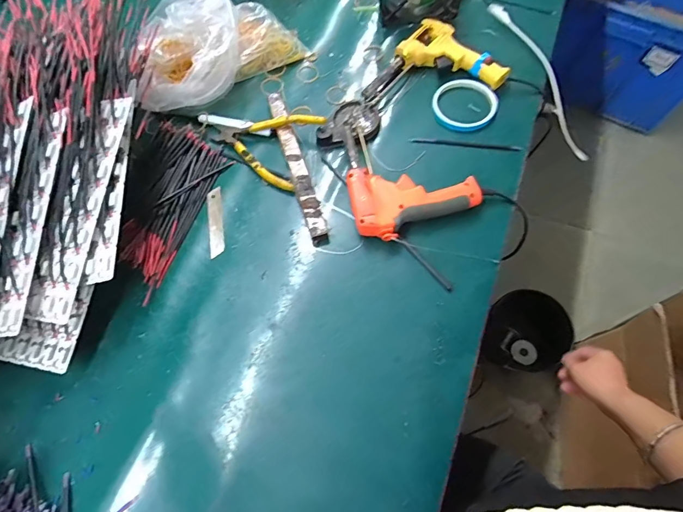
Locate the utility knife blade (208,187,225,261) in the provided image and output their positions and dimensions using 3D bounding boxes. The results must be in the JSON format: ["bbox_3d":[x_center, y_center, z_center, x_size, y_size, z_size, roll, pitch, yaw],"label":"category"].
[{"bbox_3d":[-0.159,-0.044,0.502,0.018,0.004,0.095,-10,67,-2],"label":"utility knife blade"}]

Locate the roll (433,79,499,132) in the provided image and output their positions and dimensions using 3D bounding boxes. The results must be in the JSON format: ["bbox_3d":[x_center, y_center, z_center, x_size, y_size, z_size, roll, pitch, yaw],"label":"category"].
[{"bbox_3d":[0.170,-0.209,0.551,0.087,0.016,0.083,-1,67,2],"label":"roll"}]

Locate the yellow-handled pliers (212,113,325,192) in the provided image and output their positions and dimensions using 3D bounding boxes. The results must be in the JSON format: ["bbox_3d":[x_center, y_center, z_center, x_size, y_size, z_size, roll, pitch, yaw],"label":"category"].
[{"bbox_3d":[-0.107,-0.154,0.528,0.143,0.029,0.101,20,69,10],"label":"yellow-handled pliers"}]

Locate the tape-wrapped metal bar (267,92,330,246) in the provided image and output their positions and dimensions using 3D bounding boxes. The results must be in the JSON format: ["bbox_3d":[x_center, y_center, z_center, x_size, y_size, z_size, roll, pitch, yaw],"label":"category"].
[{"bbox_3d":[-0.060,-0.121,0.519,0.025,0.018,0.232,-18,67,-6],"label":"tape-wrapped metal bar"}]

